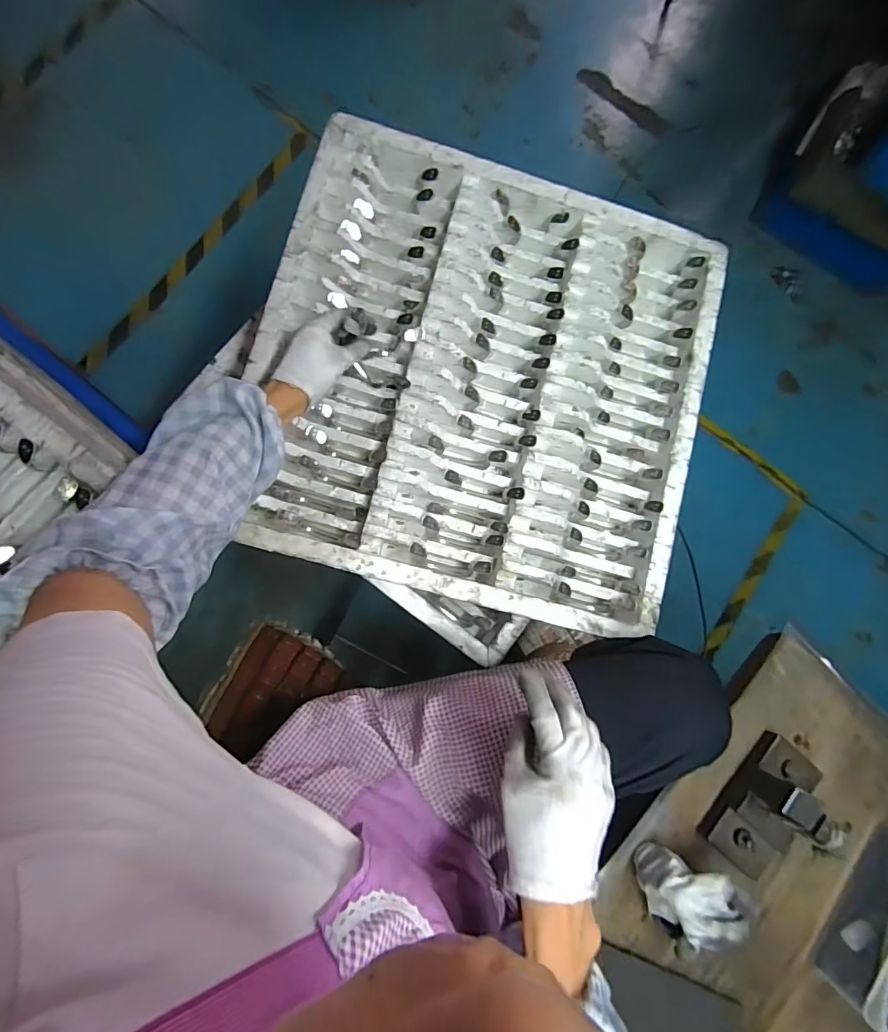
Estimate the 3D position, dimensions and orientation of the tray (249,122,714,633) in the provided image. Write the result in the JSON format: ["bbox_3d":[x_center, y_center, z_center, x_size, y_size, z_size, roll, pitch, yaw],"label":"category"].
[{"bbox_3d":[0.053,-0.169,0.599,0.529,0.071,0.526,15,82,-4],"label":"tray"}]

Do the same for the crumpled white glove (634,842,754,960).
[{"bbox_3d":[0.235,0.365,0.449,0.075,0.068,0.077,1,83,-6],"label":"crumpled white glove"}]

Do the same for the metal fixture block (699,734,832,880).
[{"bbox_3d":[0.333,0.295,0.465,0.068,0.076,0.133,40,81,0],"label":"metal fixture block"}]

